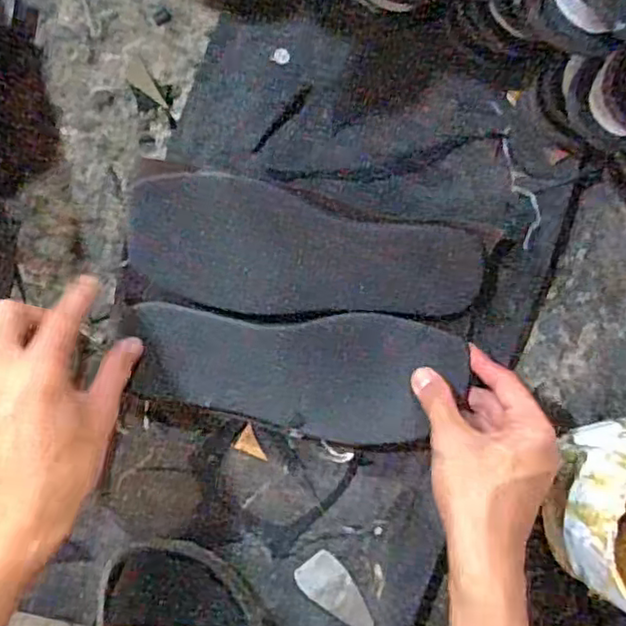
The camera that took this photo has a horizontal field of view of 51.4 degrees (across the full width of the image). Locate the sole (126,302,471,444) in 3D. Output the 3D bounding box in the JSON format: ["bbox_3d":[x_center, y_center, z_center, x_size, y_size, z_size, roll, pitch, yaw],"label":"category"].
[{"bbox_3d":[-0.008,0.045,0.470,0.234,0.018,0.089,3,84,-5],"label":"sole"}]

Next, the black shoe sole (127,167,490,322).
[{"bbox_3d":[-0.002,-0.039,0.475,0.250,0.026,0.093,10,91,-5],"label":"black shoe sole"}]

